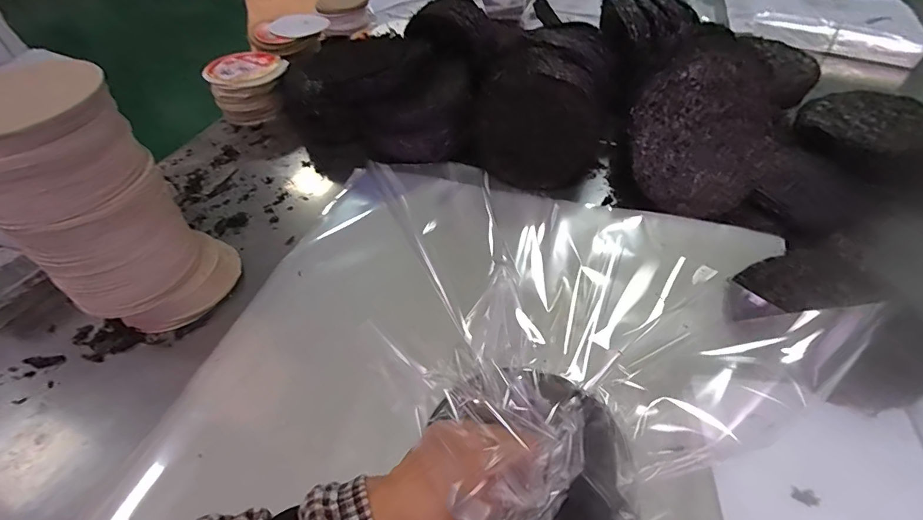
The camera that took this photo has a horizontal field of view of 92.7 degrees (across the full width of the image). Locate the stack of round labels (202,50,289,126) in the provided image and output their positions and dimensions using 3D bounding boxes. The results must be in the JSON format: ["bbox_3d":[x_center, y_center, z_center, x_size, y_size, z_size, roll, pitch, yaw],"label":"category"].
[{"bbox_3d":[-0.460,-0.382,0.979,0.160,0.109,0.123,-11,49,-7],"label":"stack of round labels"}]

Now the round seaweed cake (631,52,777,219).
[{"bbox_3d":[0.374,-0.191,0.684,0.203,0.241,0.019,-2,6,6],"label":"round seaweed cake"}]

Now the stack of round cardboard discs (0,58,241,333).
[{"bbox_3d":[-0.433,-0.058,0.541,0.154,0.335,0.176,32,58,27],"label":"stack of round cardboard discs"}]

